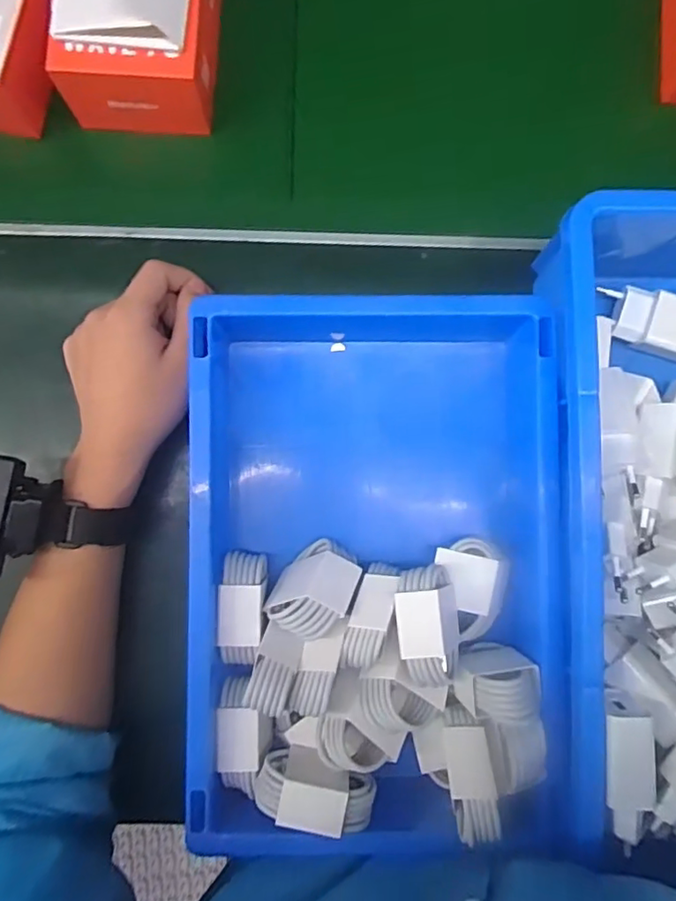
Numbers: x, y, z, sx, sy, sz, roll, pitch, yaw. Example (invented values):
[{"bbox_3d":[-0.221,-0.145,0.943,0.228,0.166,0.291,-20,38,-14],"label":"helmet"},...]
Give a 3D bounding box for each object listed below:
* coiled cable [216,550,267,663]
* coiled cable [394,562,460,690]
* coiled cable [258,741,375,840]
[{"bbox_3d":[-0.056,0.094,0.344,0.026,0.025,0.063,5,83,-2],"label":"coiled cable"},{"bbox_3d":[0.053,0.100,0.333,0.039,0.029,0.064,-4,83,-3],"label":"coiled cable"},{"bbox_3d":[-0.013,0.191,0.327,0.064,0.037,0.031,18,83,-1],"label":"coiled cable"}]

